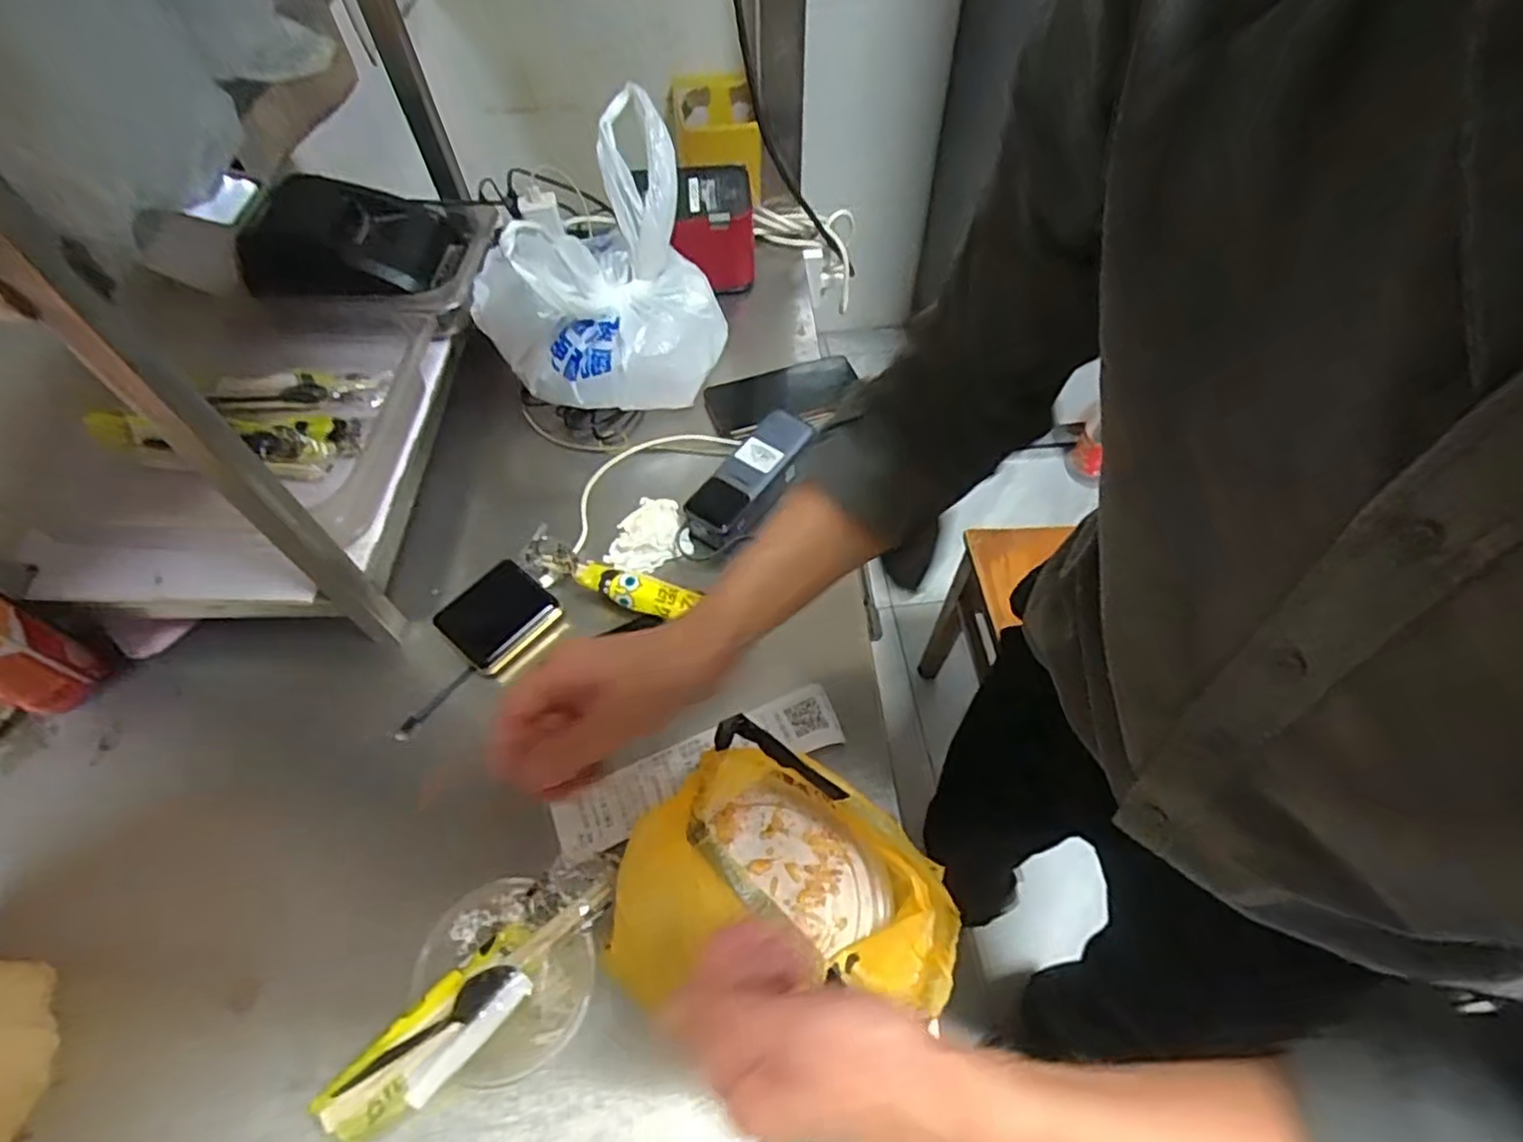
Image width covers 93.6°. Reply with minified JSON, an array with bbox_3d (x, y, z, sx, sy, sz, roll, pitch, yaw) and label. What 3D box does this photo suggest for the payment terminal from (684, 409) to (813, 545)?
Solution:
[{"bbox_3d":[-0.006,-0.091,0.702,0.061,0.032,0.158,40,69,1],"label":"payment terminal"}]

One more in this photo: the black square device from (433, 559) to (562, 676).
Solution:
[{"bbox_3d":[-0.236,0.038,0.638,0.079,0.020,0.088,38,65,23],"label":"black square device"}]

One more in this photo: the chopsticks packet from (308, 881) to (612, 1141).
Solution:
[{"bbox_3d":[-0.181,0.269,0.446,0.194,0.016,0.049,-40,64,-22],"label":"chopsticks packet"}]

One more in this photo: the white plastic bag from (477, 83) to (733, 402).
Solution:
[{"bbox_3d":[-0.166,-0.302,0.718,0.245,0.194,0.211,-21,58,-12],"label":"white plastic bag"}]

